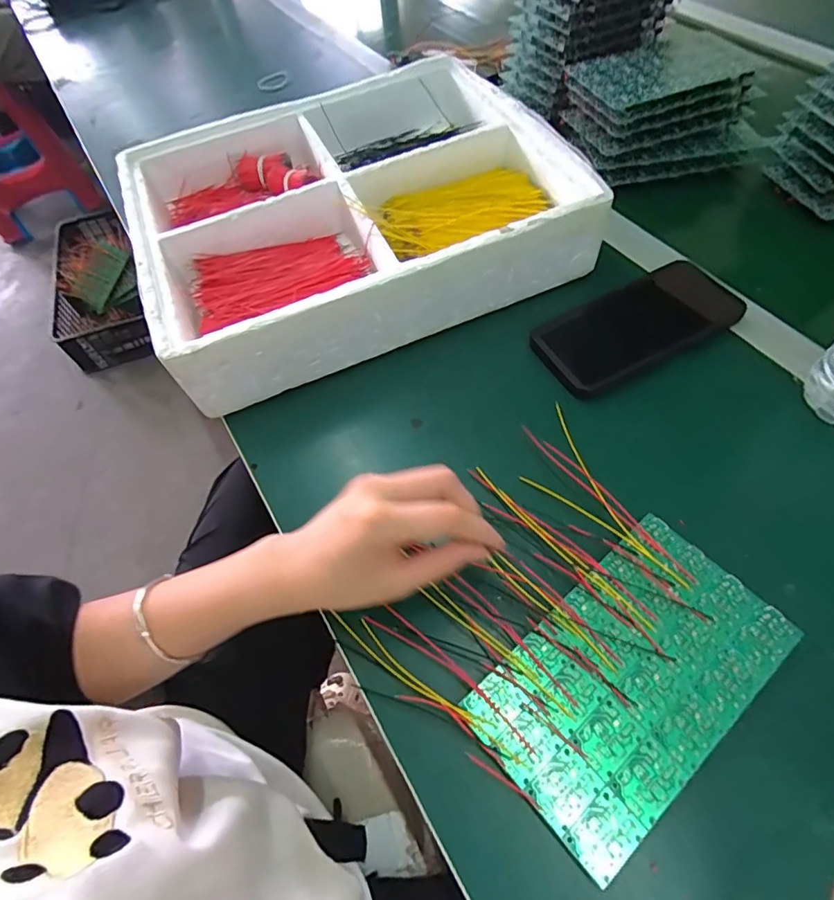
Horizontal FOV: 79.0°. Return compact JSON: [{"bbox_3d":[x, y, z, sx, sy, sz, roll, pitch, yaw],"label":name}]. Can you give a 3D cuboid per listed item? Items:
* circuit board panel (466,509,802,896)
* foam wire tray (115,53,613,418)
[{"bbox_3d":[0.121,0.126,0.286,0.171,0.004,0.101,-38,62,-16],"label":"circuit board panel"},{"bbox_3d":[-0.071,-0.239,0.488,0.371,0.079,0.325,-22,59,-8],"label":"foam wire tray"}]

